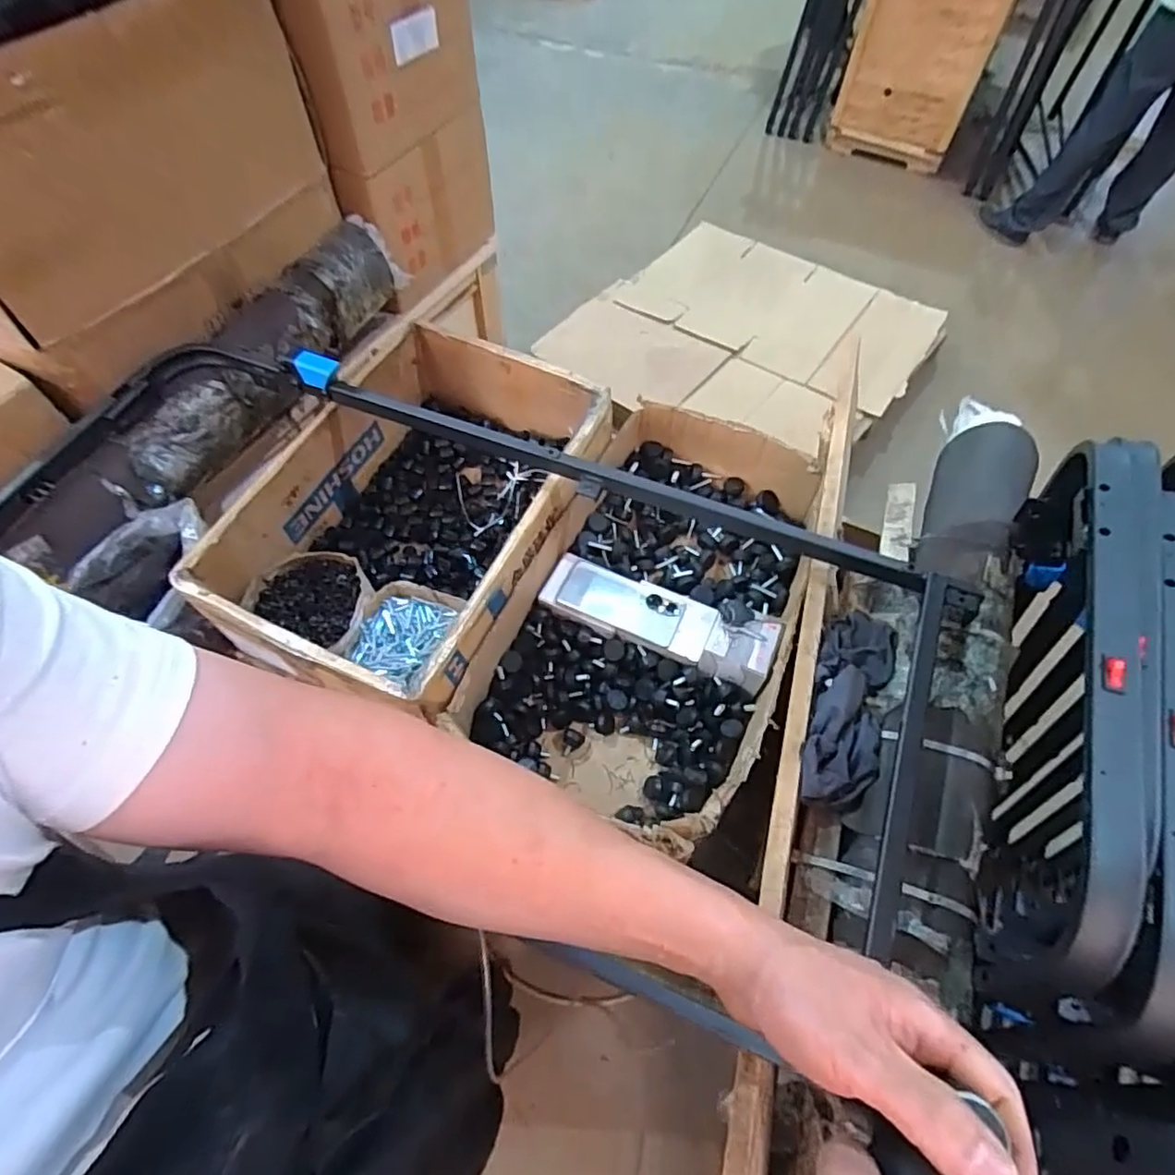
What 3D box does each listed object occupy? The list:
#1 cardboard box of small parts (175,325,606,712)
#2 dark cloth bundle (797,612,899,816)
[{"bbox_3d":[-0.217,-0.110,0.884,0.387,0.166,0.490,17,61,10],"label":"cardboard box of small parts"},{"bbox_3d":[0.279,0.123,0.675,0.074,0.041,0.230,19,61,11],"label":"dark cloth bundle"}]

